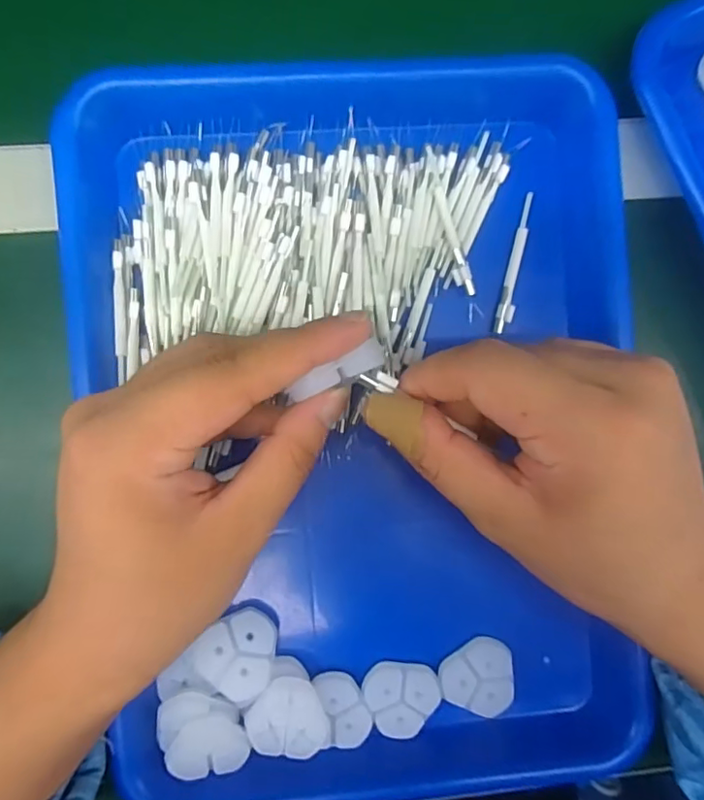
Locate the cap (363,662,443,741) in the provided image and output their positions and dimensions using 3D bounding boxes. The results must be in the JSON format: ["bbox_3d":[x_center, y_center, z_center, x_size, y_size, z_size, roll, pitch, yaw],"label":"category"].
[{"bbox_3d":[0.024,0.145,0.272,0.036,0.005,0.034,0,92,-4],"label":"cap"}]

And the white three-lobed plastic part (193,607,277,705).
[{"bbox_3d":[-0.052,0.118,0.264,0.037,0.008,0.037,3,73,-11],"label":"white three-lobed plastic part"}]

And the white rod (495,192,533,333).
[{"bbox_3d":[0.080,-0.067,0.275,0.007,0.005,0.069,11,91,-4],"label":"white rod"}]

